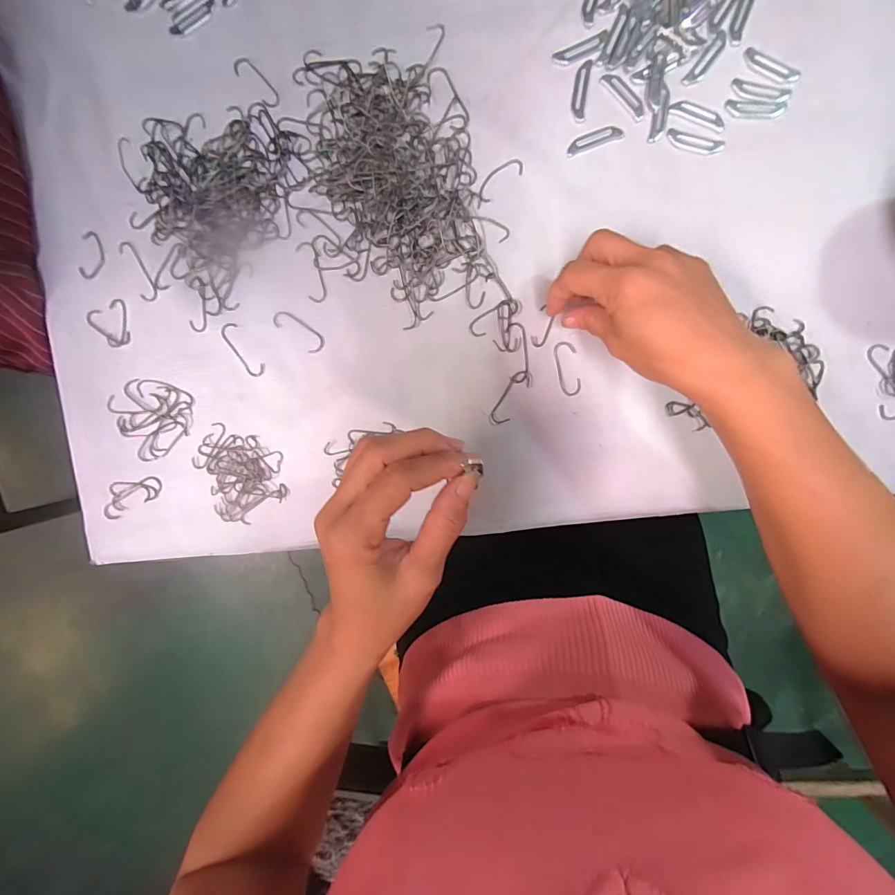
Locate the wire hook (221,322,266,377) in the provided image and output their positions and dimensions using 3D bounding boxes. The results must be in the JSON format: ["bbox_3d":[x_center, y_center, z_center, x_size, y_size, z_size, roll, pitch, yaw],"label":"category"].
[{"bbox_3d":[-0.164,-0.078,0.339,0.014,0.004,0.048,-35,93,6],"label":"wire hook"}]

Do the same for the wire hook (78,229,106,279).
[{"bbox_3d":[-0.284,-0.153,0.339,0.018,0.004,0.037,16,97,1],"label":"wire hook"}]

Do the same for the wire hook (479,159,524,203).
[{"bbox_3d":[0.039,-0.201,0.317,0.039,0.004,0.015,-37,93,6],"label":"wire hook"}]

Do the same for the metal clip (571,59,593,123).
[{"bbox_3d":[0.098,-0.260,0.309,0.011,0.004,0.041,7,96,2],"label":"metal clip"}]

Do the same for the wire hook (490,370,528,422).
[{"bbox_3d":[0.050,-0.040,0.332,0.015,0.004,0.046,30,97,0],"label":"wire hook"}]

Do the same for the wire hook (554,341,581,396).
[{"bbox_3d":[0.093,-0.061,0.329,0.017,0.004,0.042,-10,95,4],"label":"wire hook"}]

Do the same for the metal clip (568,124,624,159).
[{"bbox_3d":[0.108,-0.226,0.310,0.042,0.004,0.011,-18,95,5],"label":"metal clip"}]

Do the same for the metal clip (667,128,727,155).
[{"bbox_3d":[0.181,-0.223,0.309,0.041,0.004,0.011,16,97,1],"label":"metal clip"}]

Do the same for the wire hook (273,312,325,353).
[{"bbox_3d":[-0.118,-0.092,0.336,0.047,0.004,0.017,38,97,-1],"label":"wire hook"}]

